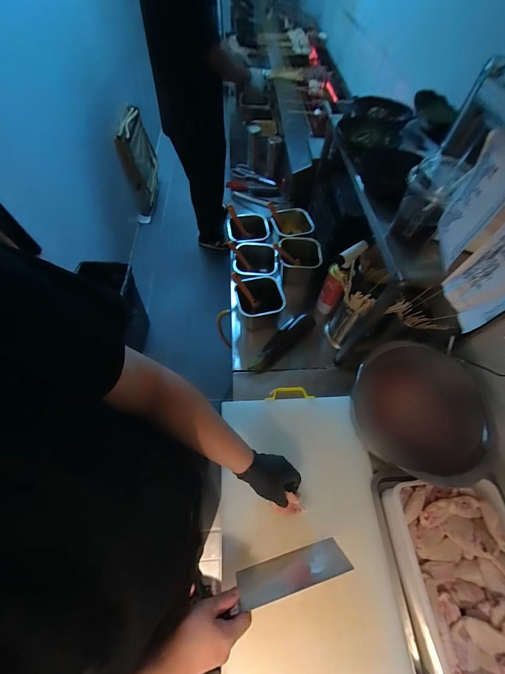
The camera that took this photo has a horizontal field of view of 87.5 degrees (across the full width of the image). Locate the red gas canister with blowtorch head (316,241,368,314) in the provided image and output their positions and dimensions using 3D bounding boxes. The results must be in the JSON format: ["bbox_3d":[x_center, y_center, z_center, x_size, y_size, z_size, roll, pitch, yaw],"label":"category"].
[{"bbox_3d":[0.246,-0.167,0.758,0.061,0.227,0.086,31,66,16],"label":"red gas canister with blowtorch head"}]

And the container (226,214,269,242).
[{"bbox_3d":[-0.016,-0.356,0.902,0.140,0.078,0.145,9,62,5],"label":"container"}]

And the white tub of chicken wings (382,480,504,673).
[{"bbox_3d":[0.395,0.446,0.489,0.218,0.079,0.300,-3,61,-1],"label":"white tub of chicken wings"}]

